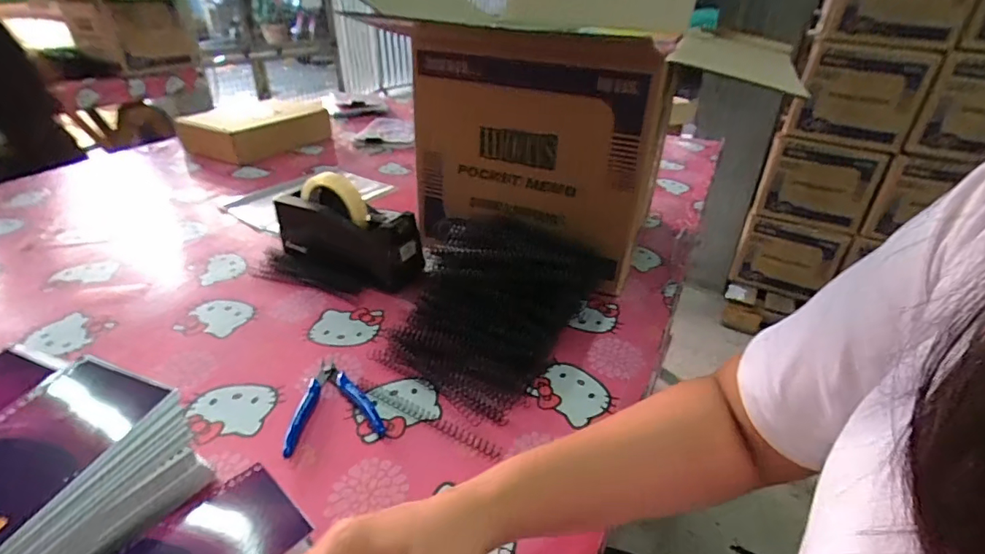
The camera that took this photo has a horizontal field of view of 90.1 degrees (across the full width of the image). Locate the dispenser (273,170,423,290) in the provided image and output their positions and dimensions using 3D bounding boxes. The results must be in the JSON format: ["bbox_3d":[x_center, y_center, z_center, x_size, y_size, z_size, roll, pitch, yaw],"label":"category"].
[{"bbox_3d":[-0.200,-0.061,0.655,0.212,0.124,0.069,15,34,20],"label":"dispenser"}]

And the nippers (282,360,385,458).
[{"bbox_3d":[-0.159,0.119,0.477,0.084,0.013,0.107,-11,34,-20],"label":"nippers"}]

